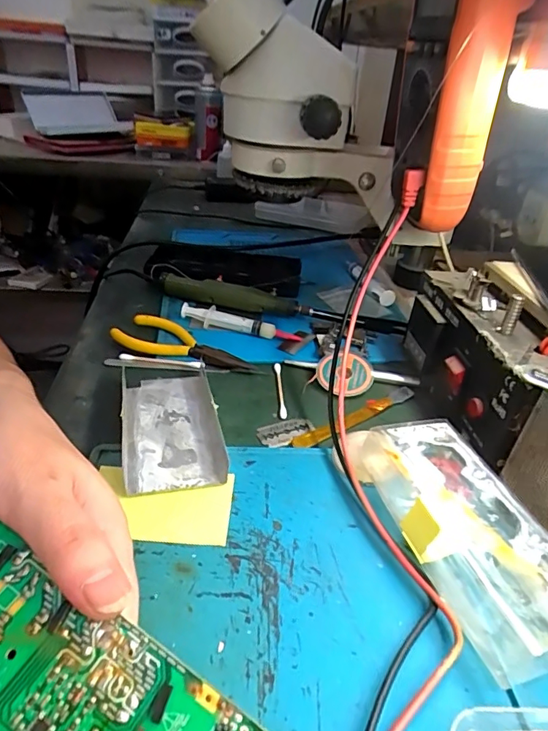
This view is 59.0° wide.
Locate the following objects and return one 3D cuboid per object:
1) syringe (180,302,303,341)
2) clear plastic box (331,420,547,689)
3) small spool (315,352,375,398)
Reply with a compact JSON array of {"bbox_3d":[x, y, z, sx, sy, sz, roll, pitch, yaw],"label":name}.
[{"bbox_3d":[-0.033,-0.039,0.458,0.114,0.017,0.012,12,33,11],"label":"syringe"},{"bbox_3d":[0.096,0.080,0.266,0.060,0.040,0.157,-9,35,-22],"label":"clear plastic box"},{"bbox_3d":[0.058,0.007,0.401,0.045,0.013,0.045,-2,47,2],"label":"small spool"}]

